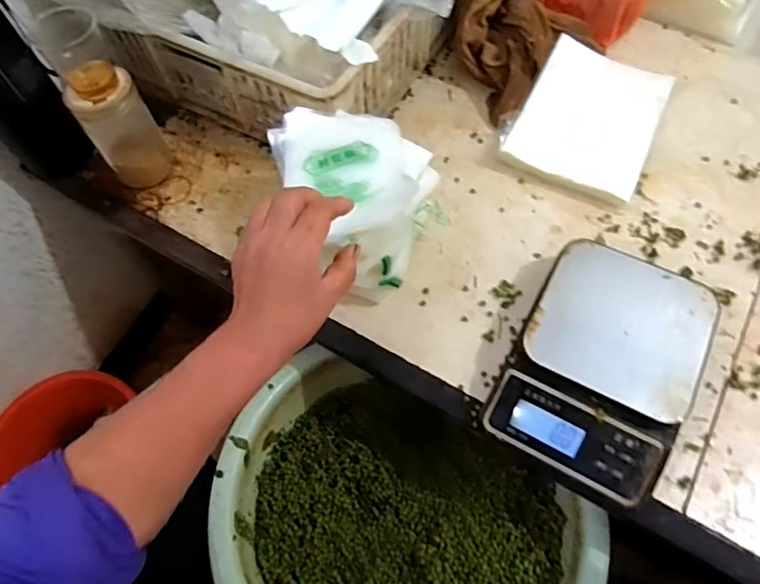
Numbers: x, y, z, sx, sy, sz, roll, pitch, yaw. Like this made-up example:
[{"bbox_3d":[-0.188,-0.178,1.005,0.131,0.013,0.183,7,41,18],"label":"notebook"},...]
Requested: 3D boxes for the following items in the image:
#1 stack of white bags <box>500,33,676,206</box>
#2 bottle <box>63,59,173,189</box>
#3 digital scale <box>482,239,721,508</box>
[{"bbox_3d":[0.249,-0.208,0.637,0.156,0.034,0.191,23,66,14],"label":"stack of white bags"},{"bbox_3d":[-0.289,-0.184,0.590,0.067,0.128,0.062,-35,67,-14],"label":"bottle"},{"bbox_3d":[0.203,0.064,0.482,0.155,0.051,0.211,25,67,15],"label":"digital scale"}]

